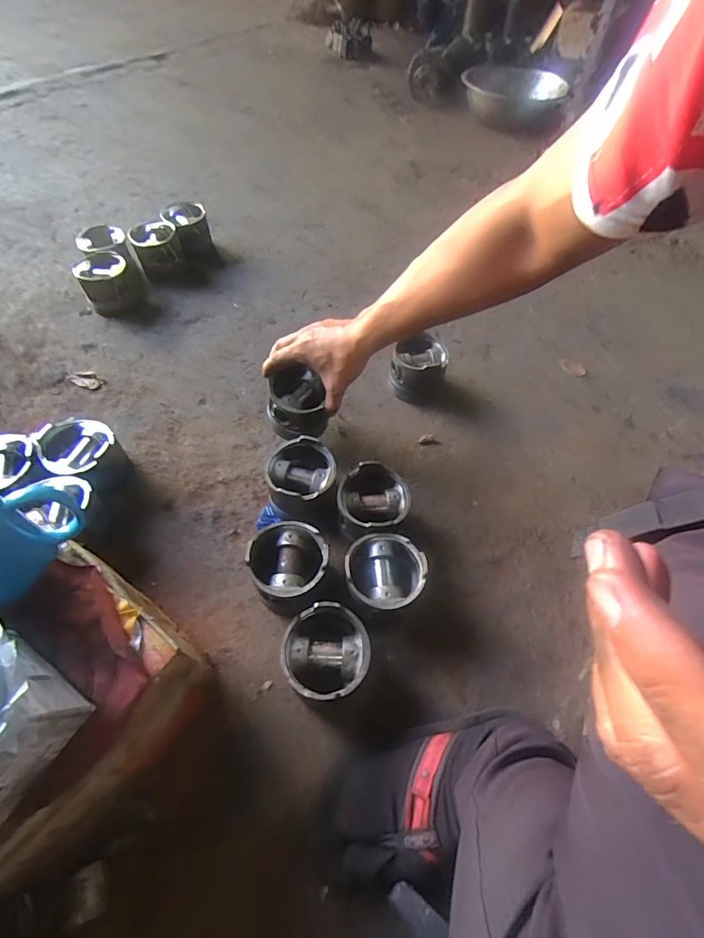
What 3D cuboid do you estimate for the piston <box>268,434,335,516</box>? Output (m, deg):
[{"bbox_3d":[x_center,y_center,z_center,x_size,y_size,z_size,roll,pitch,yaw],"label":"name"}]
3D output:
[{"bbox_3d":[-0.069,0.022,0.616,0.090,0.090,0.112,-18,59,-14],"label":"piston"}]

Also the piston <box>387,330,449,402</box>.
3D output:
[{"bbox_3d":[0.111,-0.167,0.755,0.092,0.091,0.080,10,57,4],"label":"piston"}]

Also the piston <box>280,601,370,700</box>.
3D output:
[{"bbox_3d":[-0.029,0.209,0.493,0.090,0.083,0.091,1,56,-2],"label":"piston"}]

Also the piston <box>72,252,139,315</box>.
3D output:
[{"bbox_3d":[-0.465,-0.353,0.850,0.098,0.076,0.104,-27,62,-19],"label":"piston"}]

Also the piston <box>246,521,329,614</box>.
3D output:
[{"bbox_3d":[-0.076,0.124,0.547,0.089,0.081,0.092,-4,57,-5],"label":"piston"}]

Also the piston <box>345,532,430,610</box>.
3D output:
[{"bbox_3d":[0.039,0.135,0.548,0.093,0.086,0.089,1,56,-2],"label":"piston"}]

